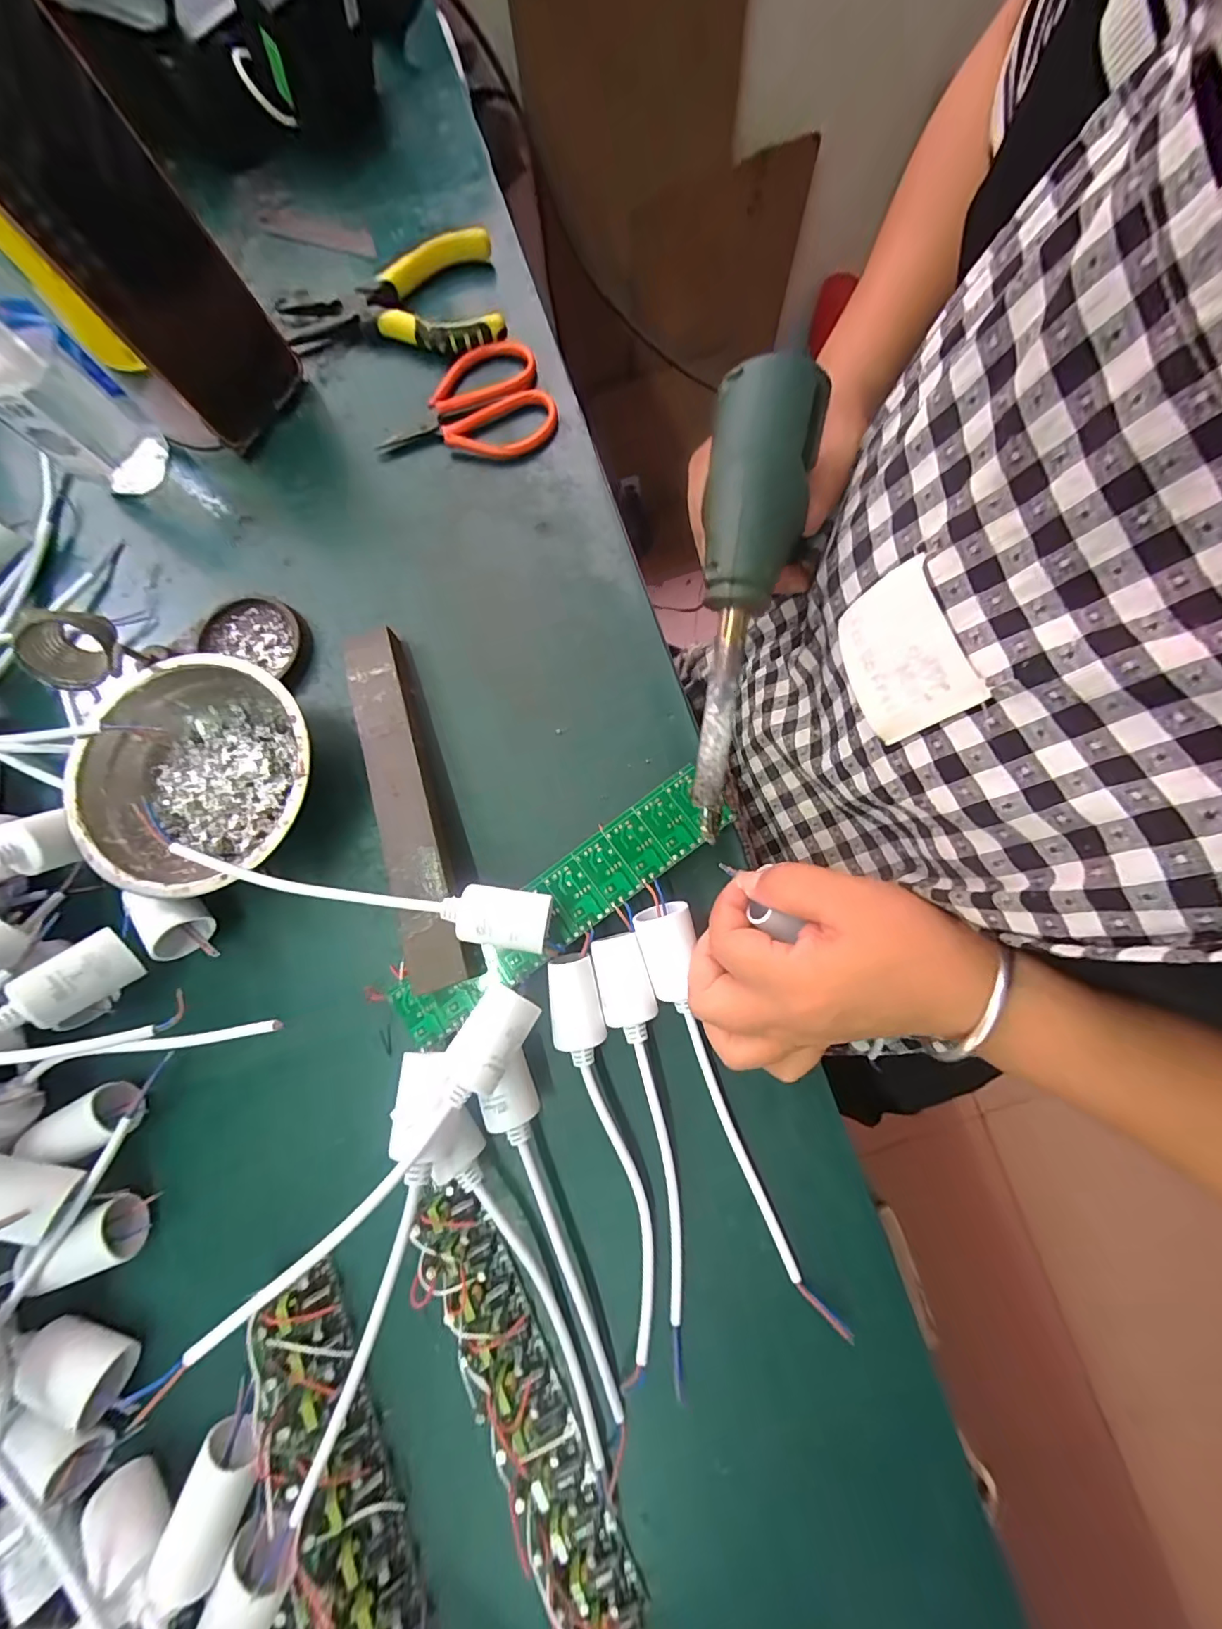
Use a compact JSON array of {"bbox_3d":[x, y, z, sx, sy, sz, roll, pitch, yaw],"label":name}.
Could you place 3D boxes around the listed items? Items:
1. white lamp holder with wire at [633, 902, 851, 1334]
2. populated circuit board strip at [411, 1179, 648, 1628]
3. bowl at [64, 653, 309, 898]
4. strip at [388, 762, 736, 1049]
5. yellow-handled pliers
[{"bbox_3d":[0.060,0.147,0.258,0.029,0.027,0.209,-21,89,-2],"label":"white lamp holder with wire"},{"bbox_3d":[-0.042,0.274,0.239,0.039,0.016,0.193,-27,80,-4],"label":"populated circuit board strip"},{"bbox_3d":[-0.221,-0.020,0.287,0.121,0.038,0.125,0,80,1],"label":"bowl"},{"bbox_3d":[-0.029,0.049,0.273,0.195,0.004,0.038,-38,79,-3],"label":"strip"},{"bbox_3d":[-0.151,-0.343,0.346,0.149,0.015,0.077,-12,80,-1],"label":"yellow-handled pliers"}]

